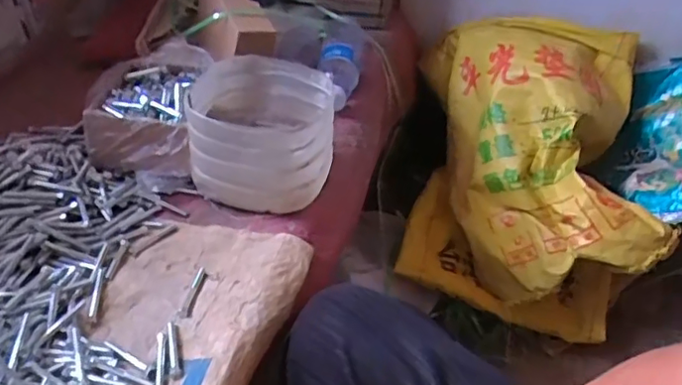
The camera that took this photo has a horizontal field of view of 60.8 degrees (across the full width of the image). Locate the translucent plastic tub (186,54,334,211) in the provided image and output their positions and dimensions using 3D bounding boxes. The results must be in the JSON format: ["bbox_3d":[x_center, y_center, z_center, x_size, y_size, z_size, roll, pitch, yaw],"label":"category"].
[{"bbox_3d":[-0.091,-0.063,0.681,0.163,0.123,0.164,-2,39,-4],"label":"translucent plastic tub"}]

